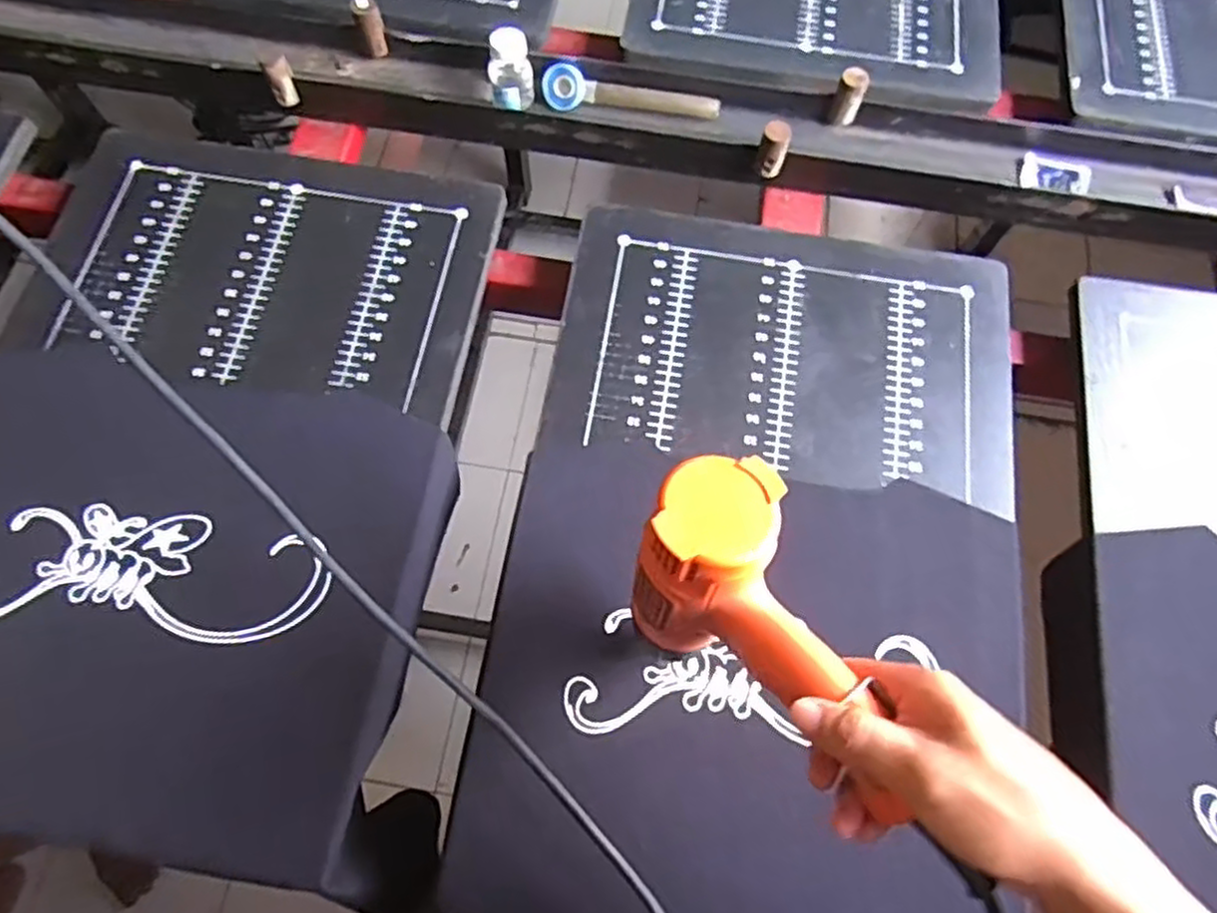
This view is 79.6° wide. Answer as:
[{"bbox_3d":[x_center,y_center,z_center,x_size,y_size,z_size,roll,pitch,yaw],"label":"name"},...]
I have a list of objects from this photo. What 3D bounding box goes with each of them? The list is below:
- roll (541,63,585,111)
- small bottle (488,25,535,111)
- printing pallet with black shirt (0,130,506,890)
[{"bbox_3d":[-0.045,-0.365,0.720,0.041,0.044,0.013,3,24,-6],"label":"roll"},{"bbox_3d":[-0.093,-0.366,0.701,0.040,0.072,0.033,-4,69,-3],"label":"small bottle"},{"bbox_3d":[-0.332,-0.004,0.606,0.417,0.043,0.598,11,68,3],"label":"printing pallet with black shirt"}]

